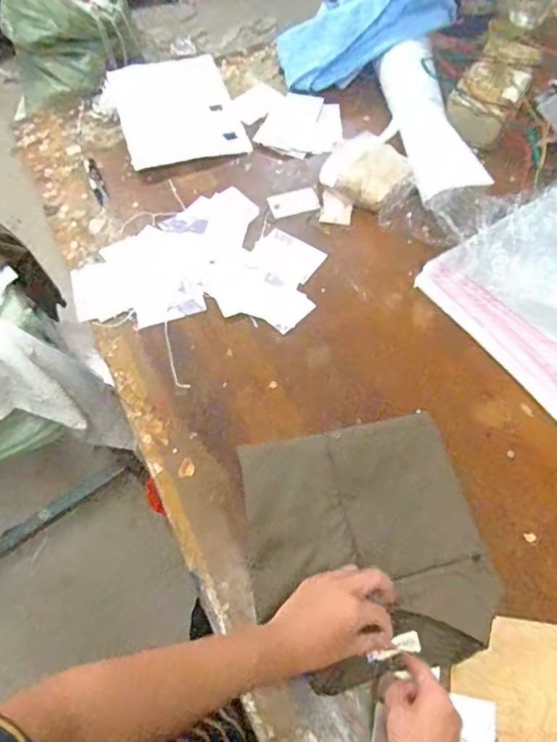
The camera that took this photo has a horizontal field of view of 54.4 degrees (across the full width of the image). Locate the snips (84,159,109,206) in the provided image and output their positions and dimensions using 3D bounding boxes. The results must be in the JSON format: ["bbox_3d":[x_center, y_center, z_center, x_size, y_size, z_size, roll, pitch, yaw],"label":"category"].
[{"bbox_3d":[-0.311,-0.324,0.926,0.024,0.010,0.110,-23,63,-9],"label":"snips"}]

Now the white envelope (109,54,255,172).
[{"bbox_3d":[-0.189,-0.482,0.992,0.206,0.013,0.279,-16,65,-12],"label":"white envelope"}]

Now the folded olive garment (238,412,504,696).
[{"bbox_3d":[0.097,0.191,0.612,0.254,0.024,0.271,-12,62,-3],"label":"folded olive garment"}]

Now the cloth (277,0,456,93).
[{"bbox_3d":[0.142,-0.669,1.014,0.302,0.142,0.222,-16,63,-5],"label":"cloth"}]

